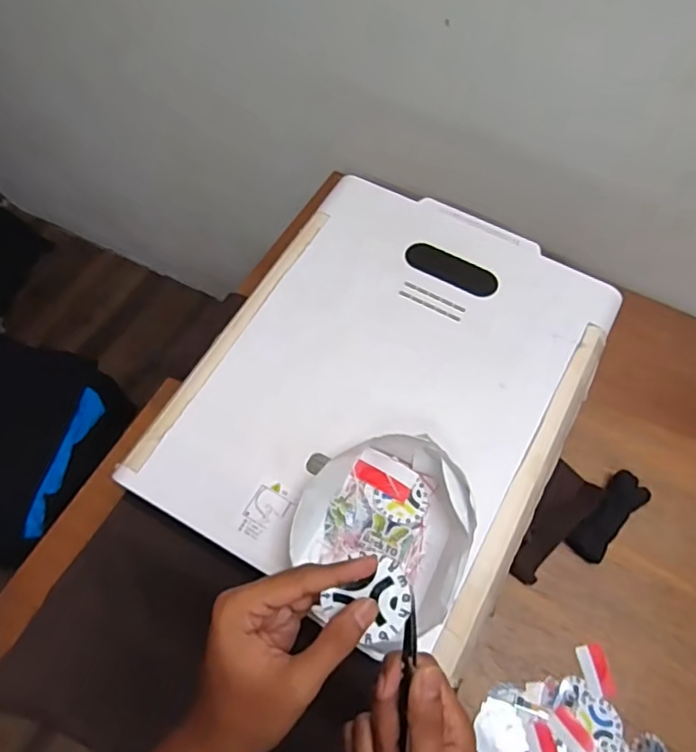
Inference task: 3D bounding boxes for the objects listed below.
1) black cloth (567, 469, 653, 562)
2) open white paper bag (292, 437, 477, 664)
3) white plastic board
[{"bbox_3d":[0.335,0.181,0.738,0.046,0.017,0.124,39,78,17],"label":"black cloth"},{"bbox_3d":[0.032,0.149,0.554,0.161,0.046,0.193,20,64,8],"label":"open white paper bag"},{"bbox_3d":[0.053,-0.003,0.664,0.399,0.015,0.497,27,67,12],"label":"white plastic board"}]

